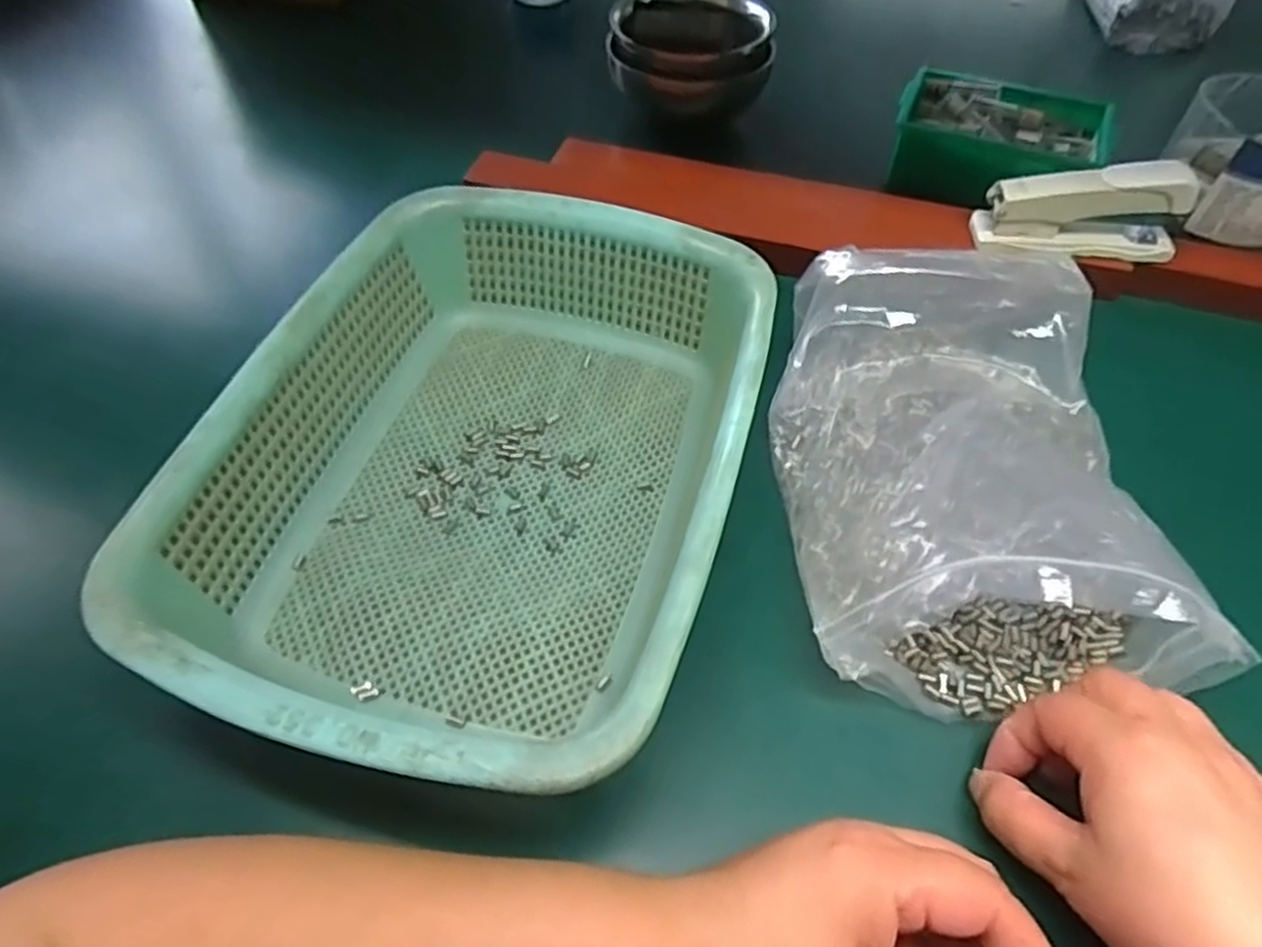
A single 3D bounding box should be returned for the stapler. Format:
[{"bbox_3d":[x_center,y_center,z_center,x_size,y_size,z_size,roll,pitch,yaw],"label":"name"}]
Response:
[{"bbox_3d":[0.285,-0.165,0.469,0.121,0.054,0.026,5,53,3],"label":"stapler"}]

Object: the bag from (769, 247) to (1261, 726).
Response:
[{"bbox_3d":[0.165,-0.009,0.366,0.171,0.074,0.225,0,53,-1],"label":"bag"}]

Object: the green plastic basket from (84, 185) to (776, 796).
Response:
[{"bbox_3d":[-0.063,-0.005,0.354,0.221,0.083,0.293,15,54,10],"label":"green plastic basket"}]

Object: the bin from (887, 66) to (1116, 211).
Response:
[{"bbox_3d":[0.279,-0.253,0.574,0.149,0.052,0.109,14,54,9],"label":"bin"}]

